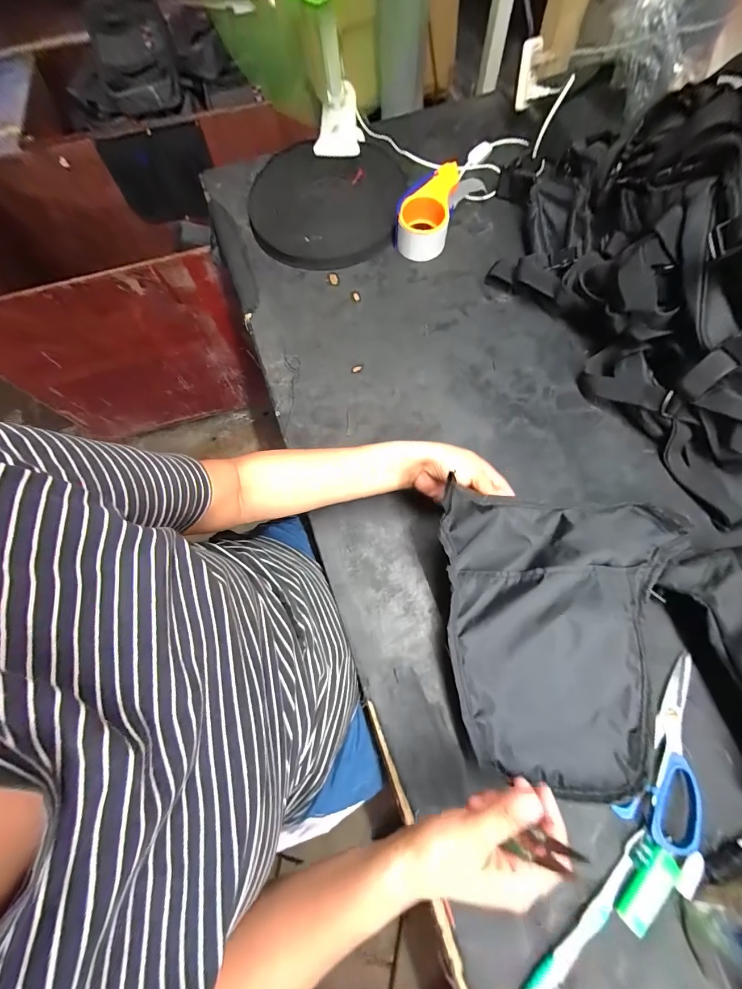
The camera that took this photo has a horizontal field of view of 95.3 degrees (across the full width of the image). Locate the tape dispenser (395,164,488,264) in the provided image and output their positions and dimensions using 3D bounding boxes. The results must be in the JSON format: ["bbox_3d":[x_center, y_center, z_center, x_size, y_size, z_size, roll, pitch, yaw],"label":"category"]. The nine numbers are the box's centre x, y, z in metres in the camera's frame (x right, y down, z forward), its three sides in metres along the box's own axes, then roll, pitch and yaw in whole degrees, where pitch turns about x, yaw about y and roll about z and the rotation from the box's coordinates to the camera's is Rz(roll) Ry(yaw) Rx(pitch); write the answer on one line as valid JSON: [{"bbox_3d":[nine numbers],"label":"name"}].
[{"bbox_3d":[0.114,-0.492,0.576,0.091,0.064,0.191,25,73,11],"label":"tape dispenser"}]

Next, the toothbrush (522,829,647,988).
[{"bbox_3d":[0.191,0.376,0.297,0.174,0.011,0.014,-39,73,-11],"label":"toothbrush"}]

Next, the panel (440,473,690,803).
[{"bbox_3d":[0.179,0.127,0.316,0.228,0.072,0.257,4,70,4],"label":"panel"}]

